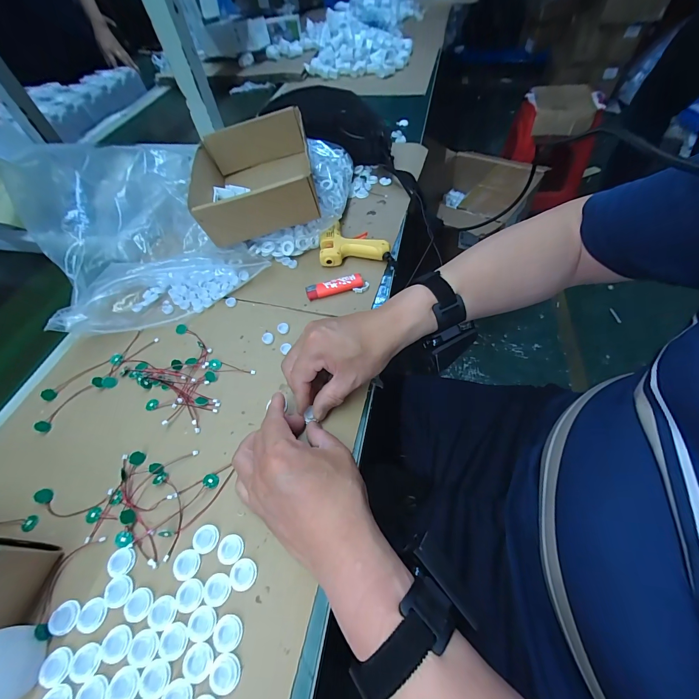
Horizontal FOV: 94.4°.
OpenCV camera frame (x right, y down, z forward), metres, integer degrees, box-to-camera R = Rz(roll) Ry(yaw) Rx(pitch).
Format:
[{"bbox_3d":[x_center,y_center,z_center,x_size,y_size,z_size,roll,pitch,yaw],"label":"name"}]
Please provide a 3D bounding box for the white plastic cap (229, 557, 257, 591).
[{"bbox_3d":[-0.092,0.195,0.281,0.022,0.004,0.022,-3,55,4],"label":"white plastic cap"}]

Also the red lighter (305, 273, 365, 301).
[{"bbox_3d":[-0.020,-0.090,0.460,0.082,0.012,0.024,-17,56,-6],"label":"red lighter"}]

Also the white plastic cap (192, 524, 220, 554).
[{"bbox_3d":[-0.133,0.174,0.298,0.023,0.004,0.022,-3,55,4],"label":"white plastic cap"}]

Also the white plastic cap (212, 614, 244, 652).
[{"bbox_3d":[-0.097,0.227,0.259,0.023,0.004,0.022,-3,55,4],"label":"white plastic cap"}]

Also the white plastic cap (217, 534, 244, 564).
[{"bbox_3d":[-0.107,0.180,0.293,0.022,0.004,0.022,-3,55,4],"label":"white plastic cap"}]

